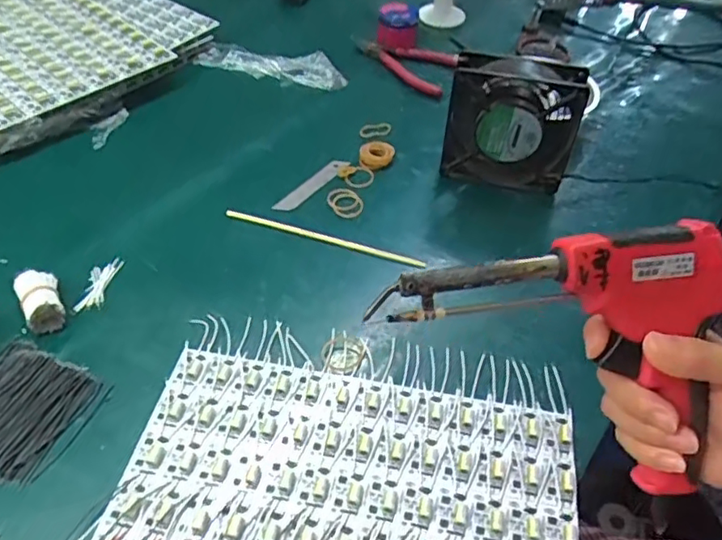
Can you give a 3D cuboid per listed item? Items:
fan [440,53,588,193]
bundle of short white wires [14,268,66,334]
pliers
[{"bbox_3d":[0.147,-0.145,0.597,0.124,0.121,0.045,11,46,9],"label":"fan"},{"bbox_3d":[-0.255,0.023,0.484,0.028,0.022,0.053,-22,56,-22],"label":"bundle of short white wires"},{"bbox_3d":[0.046,-0.280,0.809,0.156,0.022,0.104,21,52,11],"label":"pliers"}]

